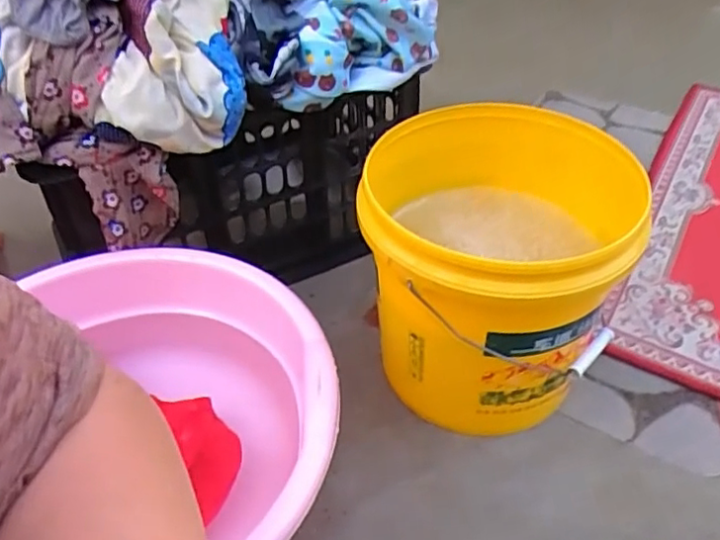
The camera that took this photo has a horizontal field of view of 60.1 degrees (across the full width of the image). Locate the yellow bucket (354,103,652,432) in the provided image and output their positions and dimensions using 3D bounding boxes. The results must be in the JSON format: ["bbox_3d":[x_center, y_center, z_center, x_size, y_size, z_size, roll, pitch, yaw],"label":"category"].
[{"bbox_3d":[0.141,0.006,0.652,0.268,0.259,0.259,0,42,0],"label":"yellow bucket"}]

